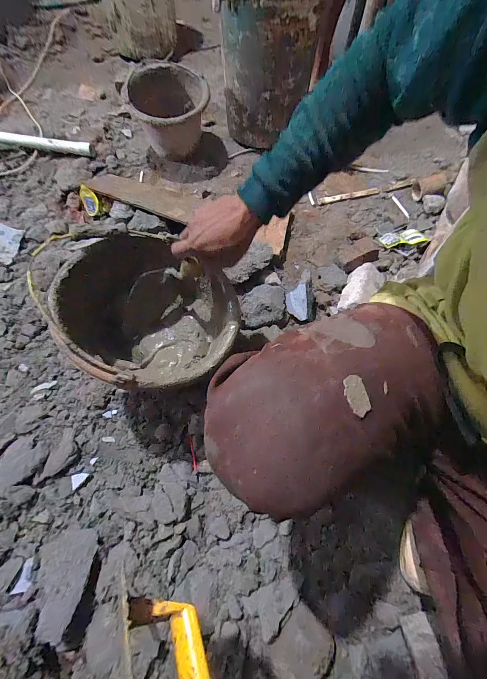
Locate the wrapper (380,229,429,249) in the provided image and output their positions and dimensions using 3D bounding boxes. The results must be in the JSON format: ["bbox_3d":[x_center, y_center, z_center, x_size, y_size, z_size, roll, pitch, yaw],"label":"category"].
[{"bbox_3d":[0.457,-0.291,0.825,0.122,0.018,0.060,-11,65,-5],"label":"wrapper"}]

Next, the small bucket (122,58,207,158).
[{"bbox_3d":[-0.232,-0.706,0.910,0.229,0.194,0.239,0,65,0],"label":"small bucket"}]

